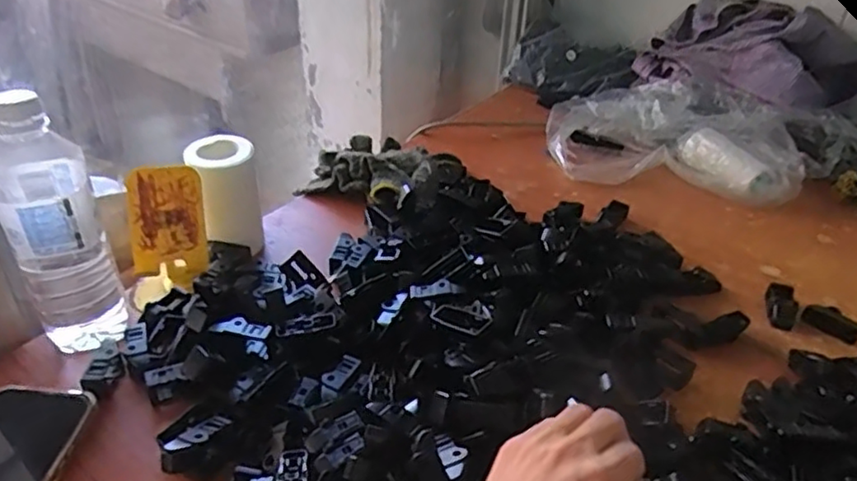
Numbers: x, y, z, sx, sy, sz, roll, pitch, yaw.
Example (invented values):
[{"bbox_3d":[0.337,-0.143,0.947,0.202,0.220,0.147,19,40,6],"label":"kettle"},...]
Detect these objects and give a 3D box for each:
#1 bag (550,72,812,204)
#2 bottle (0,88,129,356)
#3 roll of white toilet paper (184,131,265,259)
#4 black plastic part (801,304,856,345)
[{"bbox_3d":[0.311,-0.140,0.839,0.304,0.073,0.199,9,36,9],"label":"bag"},{"bbox_3d":[-0.286,-0.014,0.495,0.062,0.199,0.065,-16,40,-25],"label":"bottle"},{"bbox_3d":[-0.197,-0.047,0.632,0.057,0.091,0.061,2,35,-1],"label":"roll of white toilet paper"},{"bbox_3d":[0.369,0.075,0.592,0.046,0.020,0.016,31,44,33],"label":"black plastic part"}]

